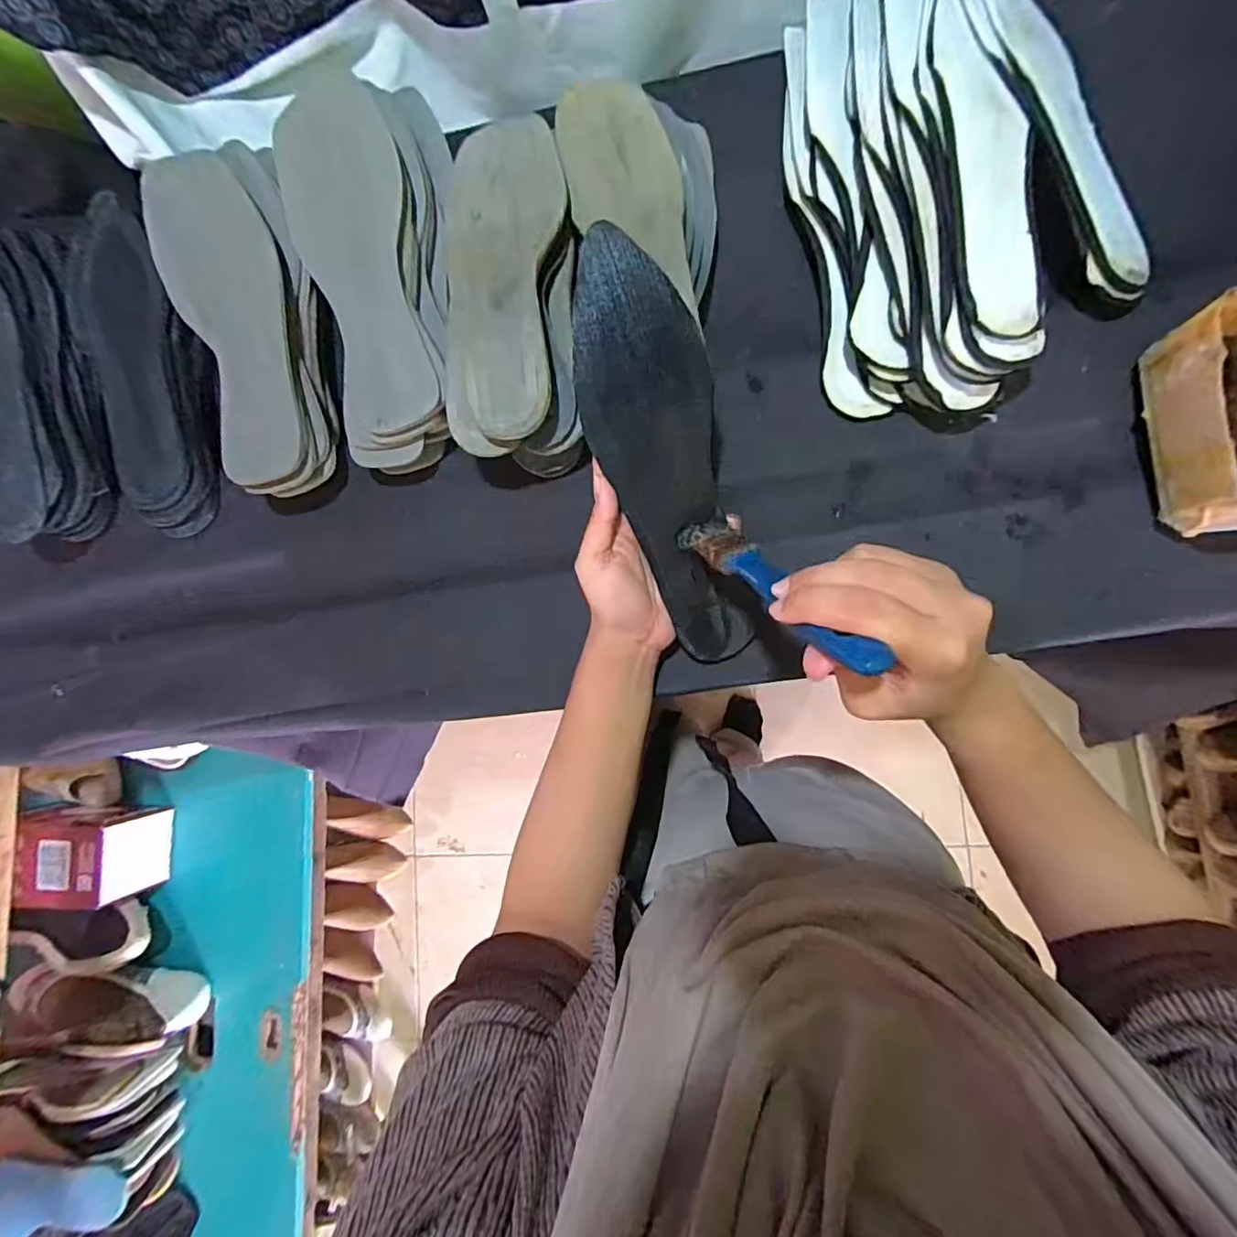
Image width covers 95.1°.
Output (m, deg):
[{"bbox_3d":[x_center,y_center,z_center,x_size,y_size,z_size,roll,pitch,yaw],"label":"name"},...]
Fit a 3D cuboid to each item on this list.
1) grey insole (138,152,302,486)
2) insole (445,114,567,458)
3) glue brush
[{"bbox_3d":[-0.276,-0.218,0.407,0.080,0.030,0.243,-22,82,5],"label":"grey insole"},{"bbox_3d":[-0.079,-0.225,0.374,0.077,0.018,0.230,-2,84,8],"label":"insole"},{"bbox_3d":[0.075,-0.017,0.287,0.030,0.162,0.024,-35,122,3],"label":"glue brush"}]

